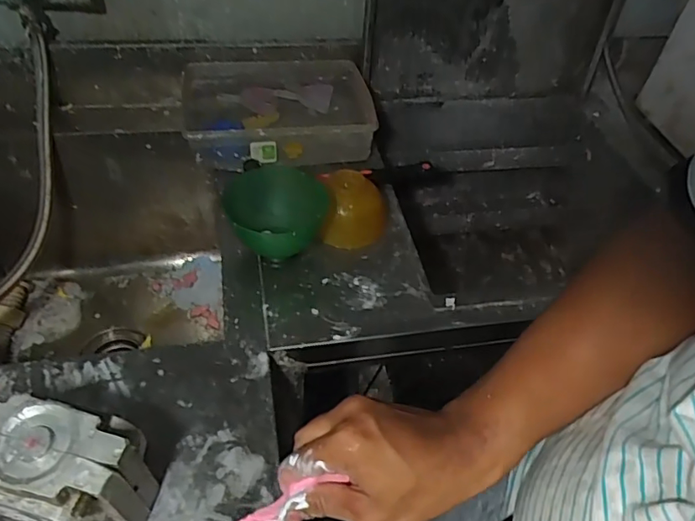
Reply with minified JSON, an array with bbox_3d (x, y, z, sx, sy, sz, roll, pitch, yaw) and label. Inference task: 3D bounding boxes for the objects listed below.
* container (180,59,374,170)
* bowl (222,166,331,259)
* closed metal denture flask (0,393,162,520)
[{"bbox_3d":[-0.102,-0.228,0.812,0.277,0.063,0.186,-5,48,-10],"label":"container"},{"bbox_3d":[-0.085,-0.042,0.640,0.128,0.087,0.113,-1,47,-7],"label":"bowl"},{"bbox_3d":[-0.222,0.171,0.410,0.127,0.115,0.080,9,47,2],"label":"closed metal denture flask"}]

